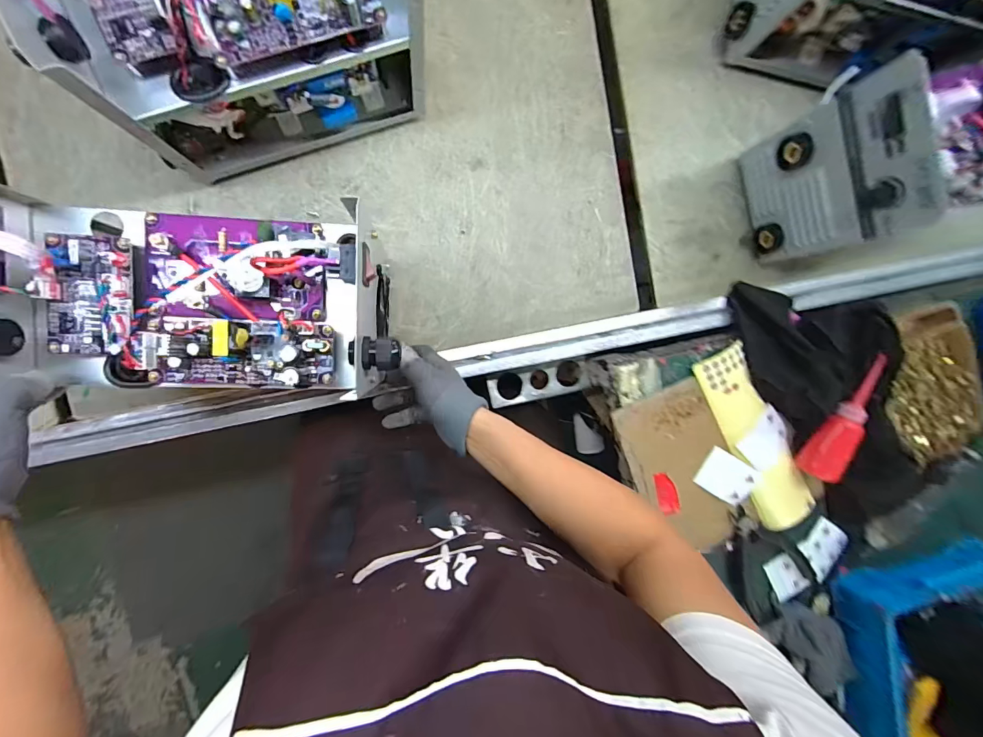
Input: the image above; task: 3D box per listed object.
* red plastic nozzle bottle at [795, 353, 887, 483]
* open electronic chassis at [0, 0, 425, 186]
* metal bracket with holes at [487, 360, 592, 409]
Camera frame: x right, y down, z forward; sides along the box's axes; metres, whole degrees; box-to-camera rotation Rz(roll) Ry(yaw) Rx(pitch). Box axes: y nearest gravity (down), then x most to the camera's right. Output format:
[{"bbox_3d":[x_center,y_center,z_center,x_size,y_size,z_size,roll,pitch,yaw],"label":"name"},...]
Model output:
[{"bbox_3d":[0.465,0.066,0.555,0.048,0.036,0.173,19,102,-9],"label":"red plastic nozzle bottle"},{"bbox_3d":[-0.207,-0.320,0.391,0.281,0.216,0.147,-23,96,-7],"label":"open electronic chassis"},{"bbox_3d":[0.069,0.024,0.611,0.147,0.016,0.044,-11,95,-8],"label":"metal bracket with holes"}]

